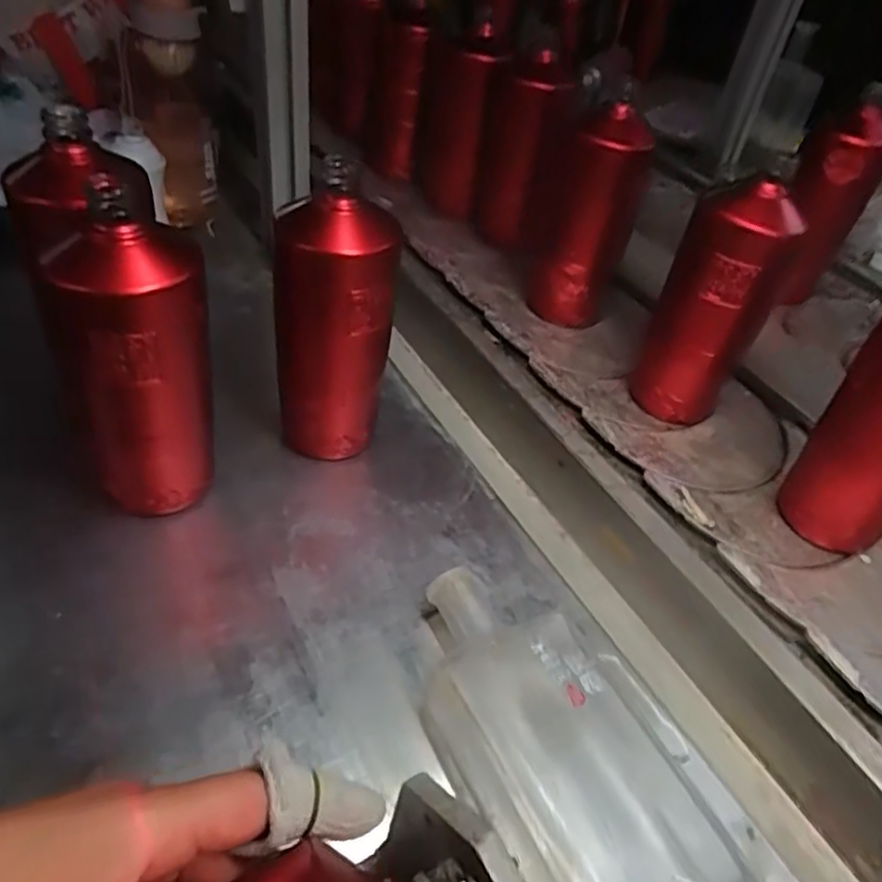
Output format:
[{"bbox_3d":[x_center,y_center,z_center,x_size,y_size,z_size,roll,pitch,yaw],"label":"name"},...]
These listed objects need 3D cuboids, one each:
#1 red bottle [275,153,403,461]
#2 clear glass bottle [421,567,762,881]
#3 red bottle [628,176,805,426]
[{"bbox_3d":[-0.076,-0.081,0.486,0.077,0.193,0.083,-3,43,-16],"label":"red bottle"},{"bbox_3d":[0.061,0.160,0.359,0.118,0.041,0.228,-18,49,-24],"label":"clear glass bottle"},{"bbox_3d":[0.217,-0.107,0.543,0.077,0.187,0.076,24,46,17],"label":"red bottle"}]

